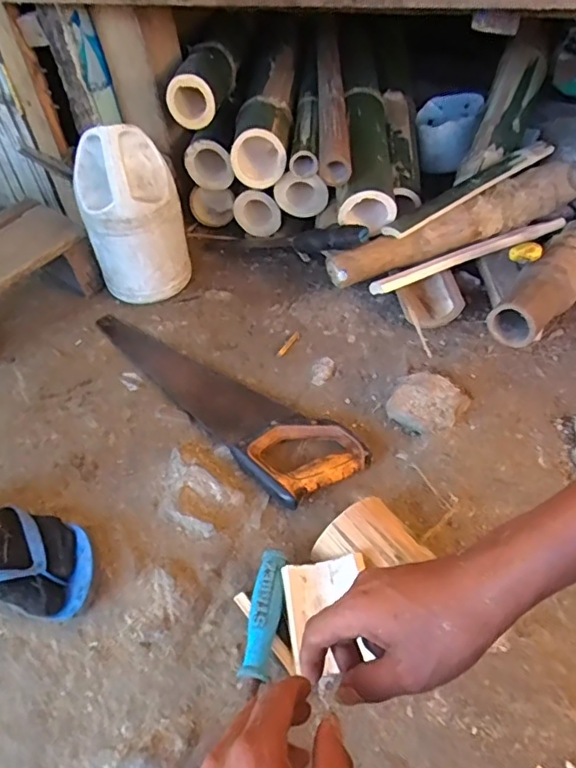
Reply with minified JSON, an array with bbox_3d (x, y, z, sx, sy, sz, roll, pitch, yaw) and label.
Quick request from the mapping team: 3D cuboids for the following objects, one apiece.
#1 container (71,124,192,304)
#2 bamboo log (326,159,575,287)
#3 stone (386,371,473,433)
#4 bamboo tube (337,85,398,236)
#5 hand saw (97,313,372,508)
[{"bbox_3d":[-0.251,-0.262,0.878,0.119,0.272,0.131,30,57,28],"label":"container"},{"bbox_3d":[0.289,-0.262,0.882,0.463,0.067,0.075,-21,49,-14],"label":"bamboo log"},{"bbox_3d":[0.183,0.023,0.718,0.096,0.041,0.077,22,53,23],"label":"stone"},{"bbox_3d":[0.134,-0.396,0.915,0.089,0.096,0.319,0,63,6],"label":"bamboo tube"},{"bbox_3d":[-0.108,-0.005,0.800,0.130,0.036,0.502,-35,54,-24],"label":"hand saw"}]

